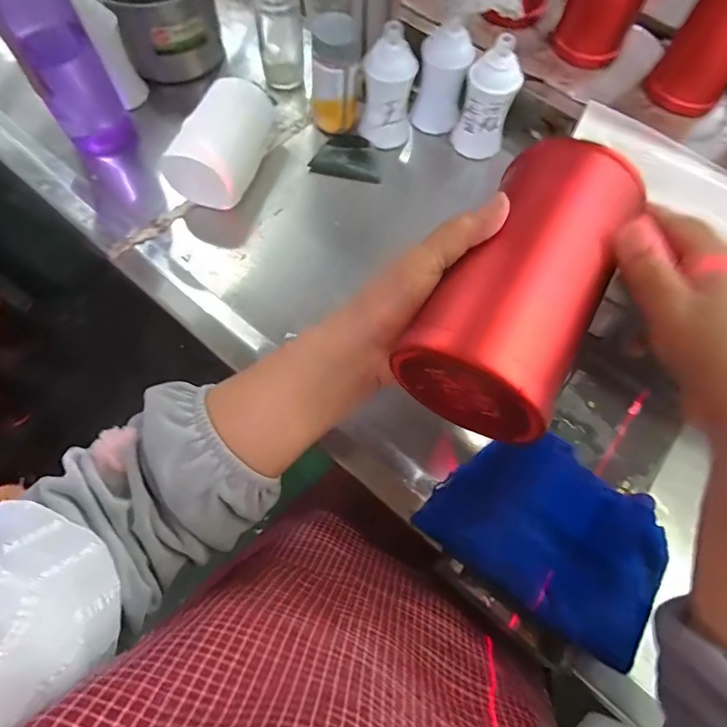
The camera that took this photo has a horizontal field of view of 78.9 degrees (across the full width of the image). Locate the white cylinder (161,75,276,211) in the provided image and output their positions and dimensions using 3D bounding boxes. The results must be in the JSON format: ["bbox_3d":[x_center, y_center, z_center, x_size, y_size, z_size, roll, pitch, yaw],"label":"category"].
[{"bbox_3d":[-0.150,-0.241,0.479,0.065,0.059,0.140,19,69,6],"label":"white cylinder"}]

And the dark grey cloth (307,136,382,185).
[{"bbox_3d":[-0.016,-0.241,0.522,0.081,0.016,0.052,15,69,5],"label":"dark grey cloth"}]

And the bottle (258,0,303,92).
[{"bbox_3d":[-0.102,-0.410,0.532,0.051,0.125,0.058,-9,69,-5],"label":"bottle"}]

